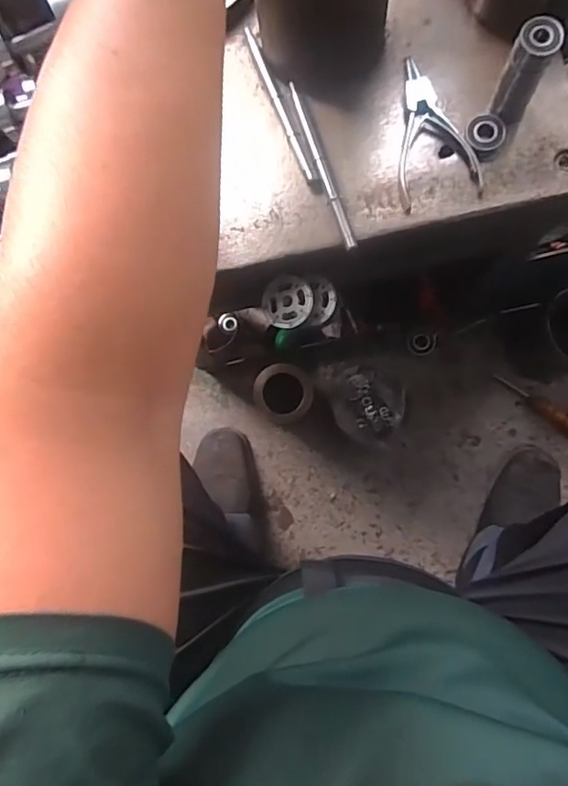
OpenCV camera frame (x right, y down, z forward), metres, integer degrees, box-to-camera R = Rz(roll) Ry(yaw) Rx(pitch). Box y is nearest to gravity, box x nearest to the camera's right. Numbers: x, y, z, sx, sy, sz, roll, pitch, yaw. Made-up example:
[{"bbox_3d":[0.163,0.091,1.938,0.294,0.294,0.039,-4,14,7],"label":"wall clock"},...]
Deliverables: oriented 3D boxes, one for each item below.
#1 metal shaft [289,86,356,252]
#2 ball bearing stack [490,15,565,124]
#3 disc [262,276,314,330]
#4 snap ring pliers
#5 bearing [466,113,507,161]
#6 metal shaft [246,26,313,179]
[{"bbox_3d":[0.033,-0.204,0.472,0.011,0.011,0.162,-20,83,2],"label":"metal shaft"},{"bbox_3d":[0.198,-0.263,0.435,0.031,0.083,0.033,25,86,7],"label":"ball bearing stack"},{"bbox_3d":[0.003,-0.090,0.519,0.049,0.012,0.052,0,84,5],"label":"disc"},{"bbox_3d":[0.124,-0.232,0.471,0.069,0.016,0.132,-17,83,3],"label":"snap ring pliers"},{"bbox_3d":[0.180,-0.227,0.468,0.031,0.017,0.037,-22,83,2],"label":"bearing"},{"bbox_3d":[-0.005,-0.268,0.483,0.008,0.008,0.163,-21,83,2],"label":"metal shaft"}]

